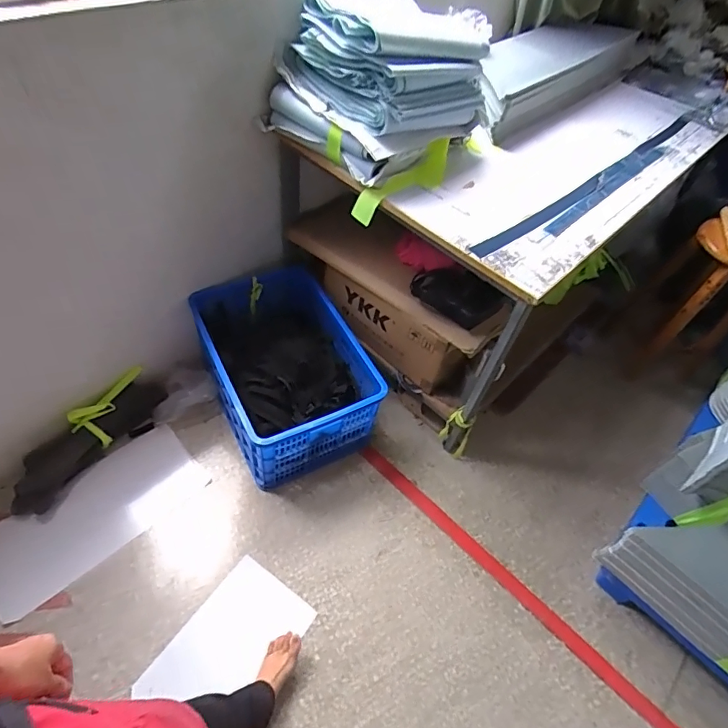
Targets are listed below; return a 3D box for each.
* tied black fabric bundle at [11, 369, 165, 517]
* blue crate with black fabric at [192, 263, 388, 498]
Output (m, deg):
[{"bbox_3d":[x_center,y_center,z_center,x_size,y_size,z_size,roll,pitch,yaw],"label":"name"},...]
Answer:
[{"bbox_3d":[-0.799,0.204,1.367,0.148,0.135,0.495,30,53,15],"label":"tied black fabric bundle"},{"bbox_3d":[-0.251,0.022,1.515,0.451,0.317,0.595,-19,57,-22],"label":"blue crate with black fabric"}]

